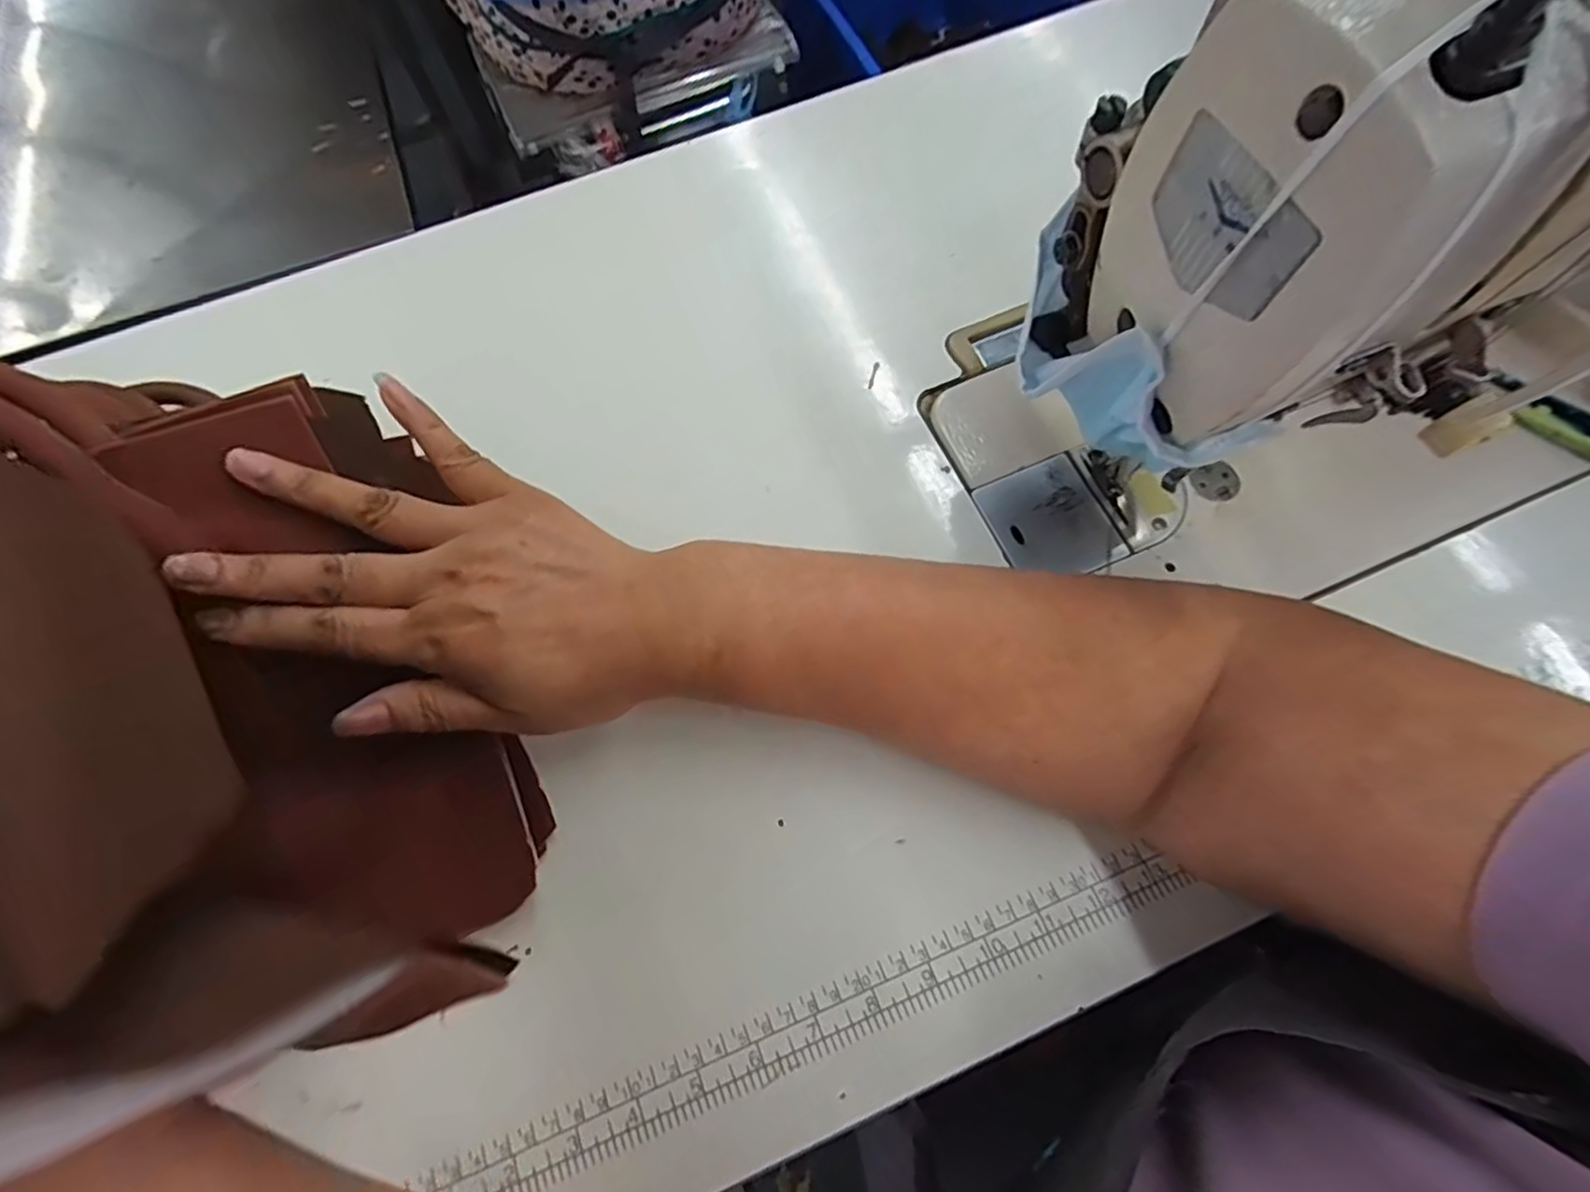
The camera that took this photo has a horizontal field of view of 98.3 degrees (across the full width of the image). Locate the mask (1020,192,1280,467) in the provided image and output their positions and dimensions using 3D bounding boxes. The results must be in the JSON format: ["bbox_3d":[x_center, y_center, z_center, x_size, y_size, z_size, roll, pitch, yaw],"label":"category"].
[{"bbox_3d":[0.121,-0.093,0.262,0.047,0.075,0.117,-18,53,-4],"label":"mask"}]

